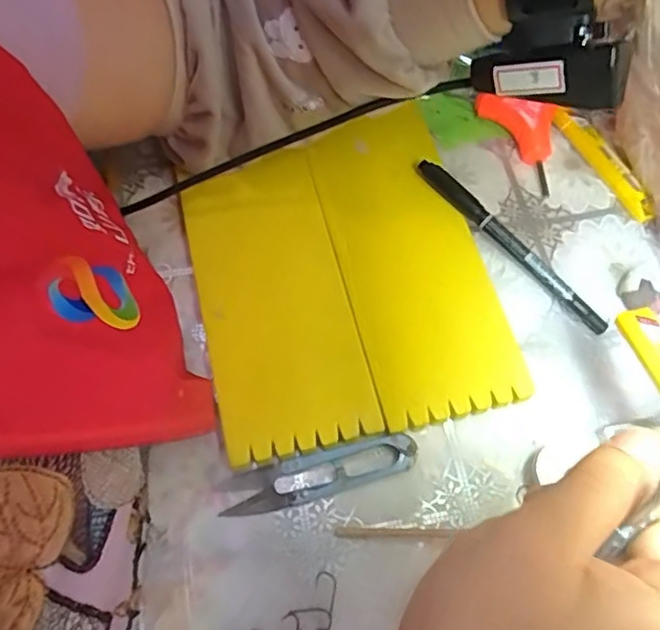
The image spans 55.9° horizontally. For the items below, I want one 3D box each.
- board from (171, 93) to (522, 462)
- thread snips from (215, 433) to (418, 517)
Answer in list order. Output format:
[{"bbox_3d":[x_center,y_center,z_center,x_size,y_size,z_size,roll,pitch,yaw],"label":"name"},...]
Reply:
[{"bbox_3d":[0.005,-0.026,0.354,0.161,0.009,0.189,-14,65,-7],"label":"board"},{"bbox_3d":[-0.005,0.080,0.313,0.098,0.009,0.023,-13,65,-6],"label":"thread snips"}]

